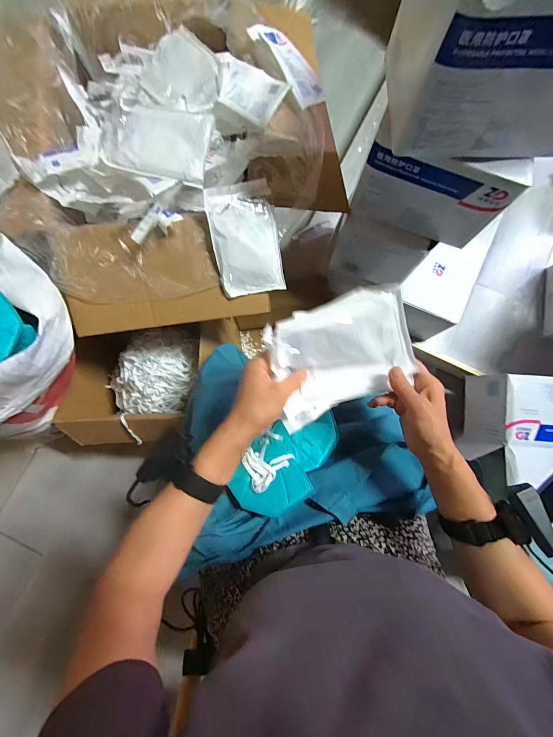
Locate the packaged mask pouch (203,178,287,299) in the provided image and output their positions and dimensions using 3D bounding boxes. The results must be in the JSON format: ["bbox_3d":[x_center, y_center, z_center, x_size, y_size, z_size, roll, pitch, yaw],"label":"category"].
[{"bbox_3d":[-0.058,-0.243,0.574,0.123,0.024,0.193,-13,110,-8],"label":"packaged mask pouch"}]

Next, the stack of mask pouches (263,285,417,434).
[{"bbox_3d":[0.085,-0.015,0.396,0.178,0.027,0.145,-15,109,2],"label":"stack of mask pouches"}]

